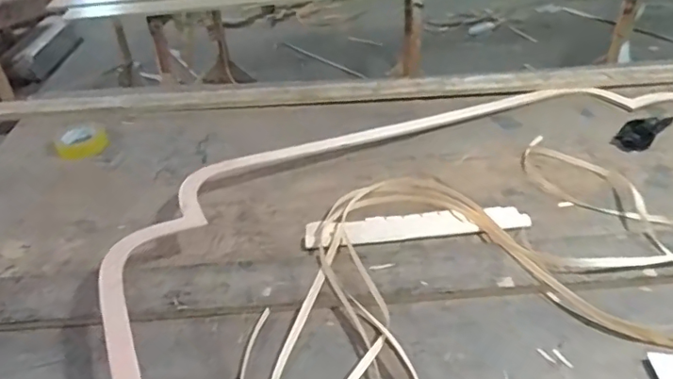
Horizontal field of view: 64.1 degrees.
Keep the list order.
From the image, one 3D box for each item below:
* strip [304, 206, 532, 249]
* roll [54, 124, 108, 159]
[{"bbox_3d":[0.147,0.067,0.996,0.405,0.011,0.080,-6,35,-3],"label":"strip"},{"bbox_3d":[-0.610,-0.114,1.293,0.114,0.039,0.114,-2,35,2],"label":"roll"}]

